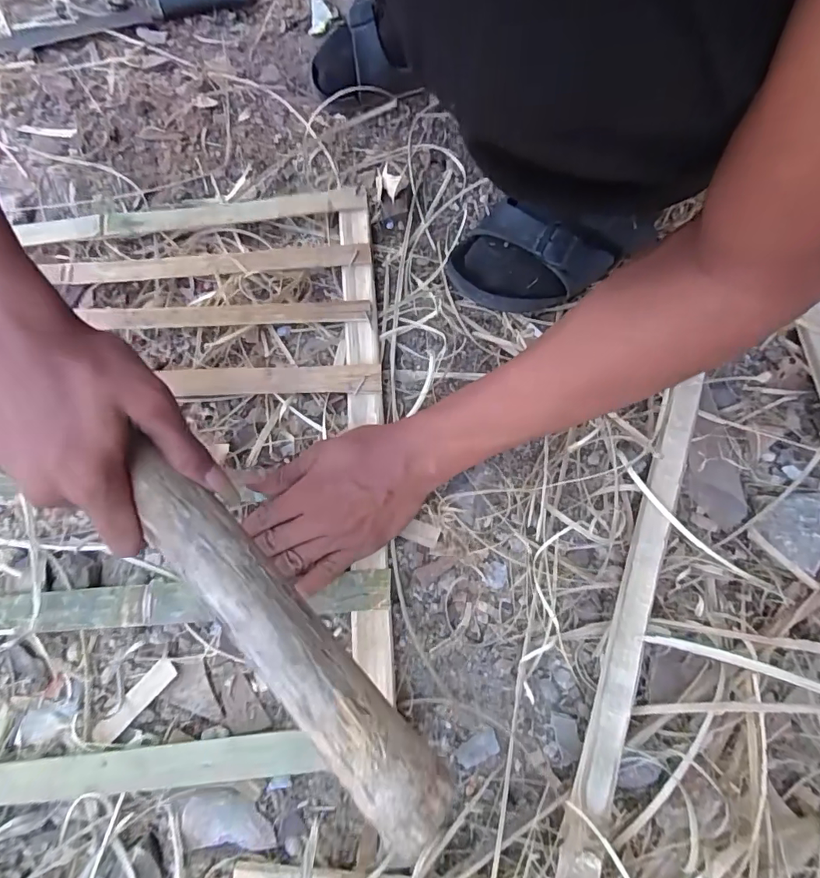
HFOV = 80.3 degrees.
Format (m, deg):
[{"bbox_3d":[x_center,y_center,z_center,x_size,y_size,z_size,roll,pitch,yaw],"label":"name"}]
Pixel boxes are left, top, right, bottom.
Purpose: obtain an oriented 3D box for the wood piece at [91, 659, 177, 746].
[{"bbox_3d":[-0.193,0.184,0.339,0.016,0.007,0.064,41,77,12],"label":"wood piece"}]

